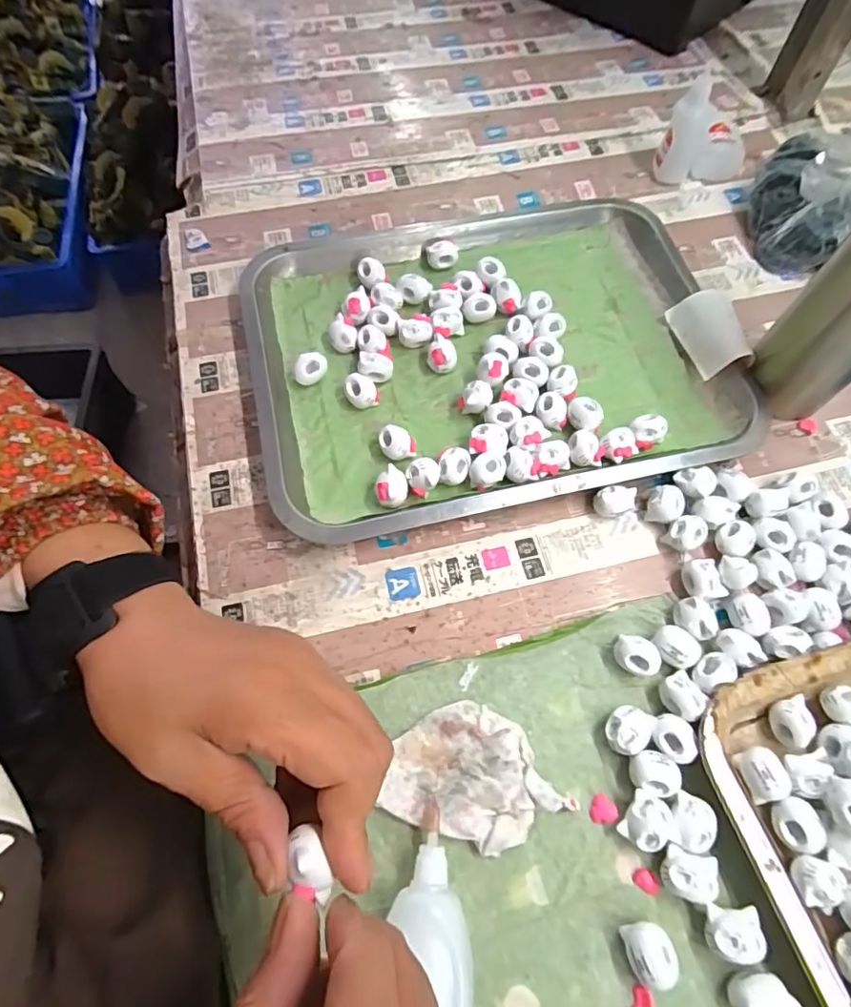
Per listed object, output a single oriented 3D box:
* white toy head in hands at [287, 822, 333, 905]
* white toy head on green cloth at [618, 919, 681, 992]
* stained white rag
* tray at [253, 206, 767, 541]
[{"bbox_3d":[-0.044,0.139,0.207,0.013,0.011,0.027,-18,77,-10],"label":"white toy head in hands"},{"bbox_3d":[0.108,0.218,0.264,0.022,0.018,0.024,-7,65,-5],"label":"white toy head on green cloth"},{"bbox_3d":[0.021,0.150,0.294,0.082,0.015,0.073,-24,68,-12],"label":"stained white rag"},{"bbox_3d":[0.048,-0.115,0.410,0.346,0.024,0.257,-12,66,-7],"label":"tray"}]

